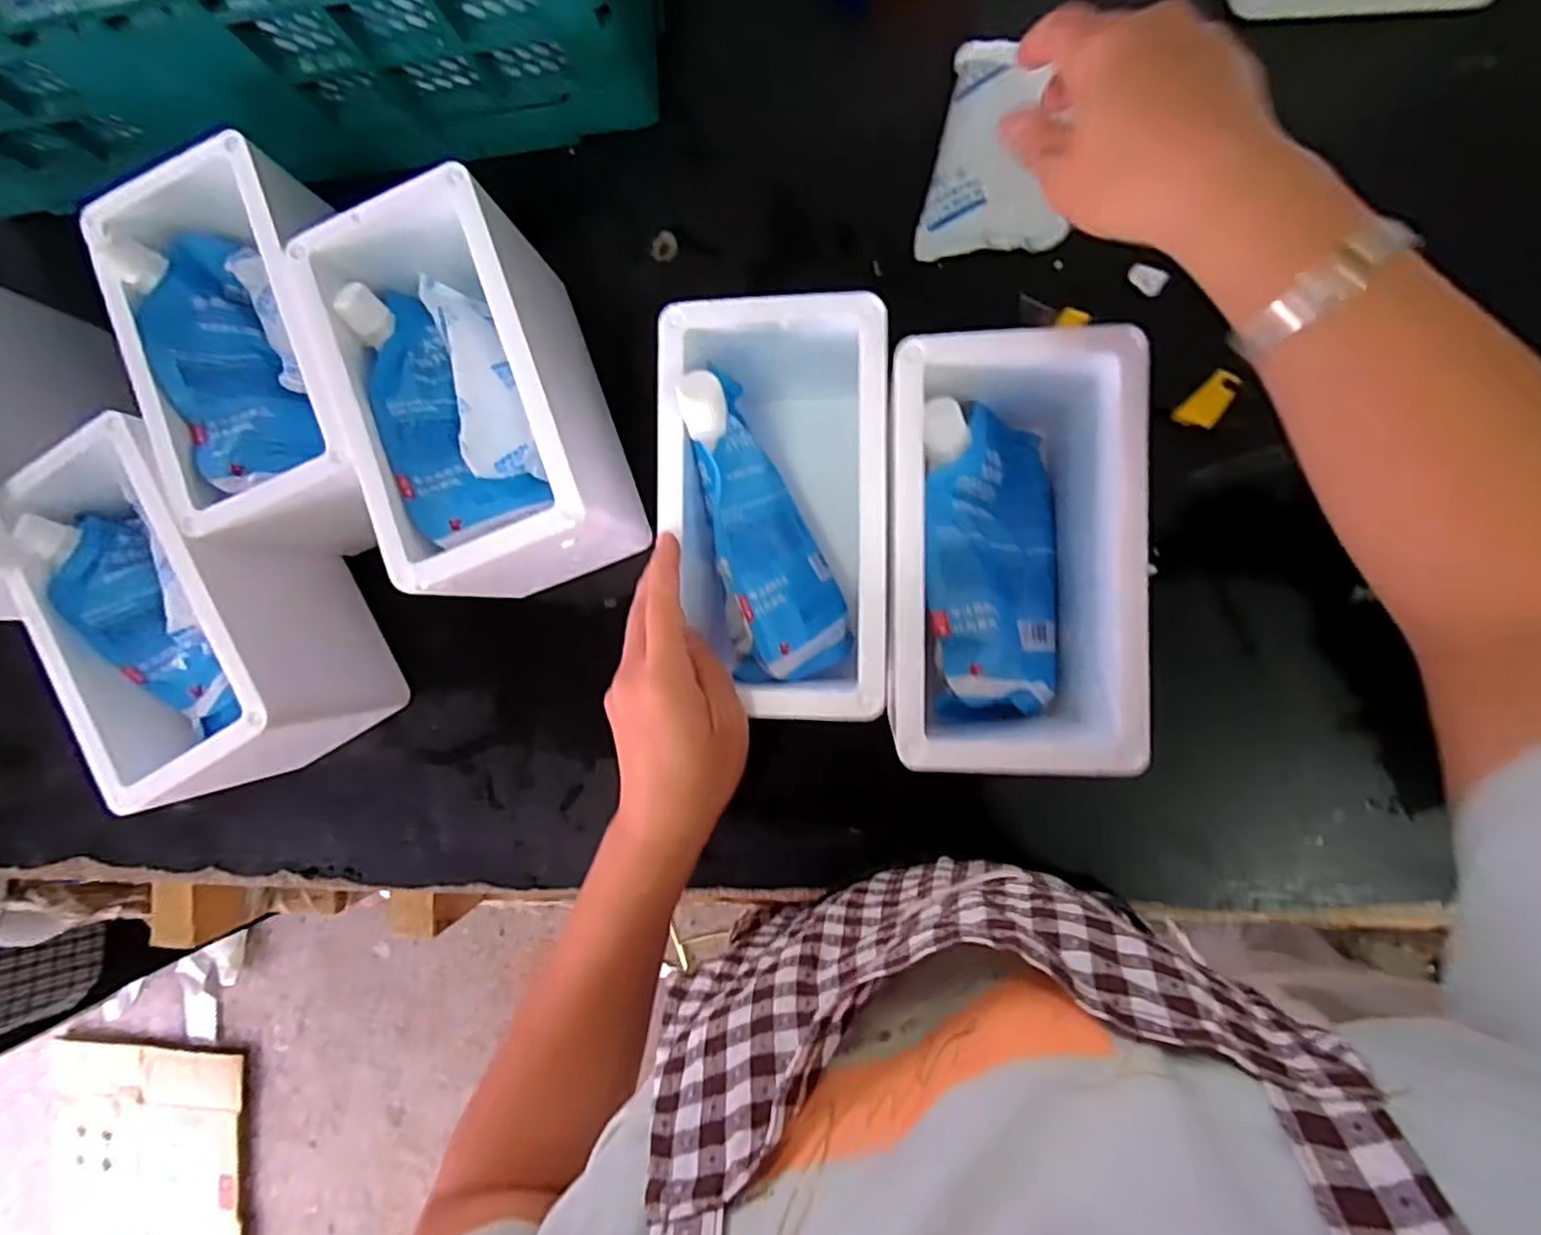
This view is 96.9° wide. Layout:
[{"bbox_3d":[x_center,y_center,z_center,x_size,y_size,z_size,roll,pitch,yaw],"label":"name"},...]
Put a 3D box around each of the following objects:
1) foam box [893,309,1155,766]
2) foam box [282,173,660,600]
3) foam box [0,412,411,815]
[{"bbox_3d":[0.136,-0.035,0.417,0.126,0.136,0.227,0,90,8],"label":"foam box"},{"bbox_3d":[-0.188,-0.137,0.450,0.126,0.117,0.229,-19,87,7],"label":"foam box"},{"bbox_3d":[-0.393,-0.001,0.484,0.123,0.135,0.226,-27,87,7],"label":"foam box"}]

